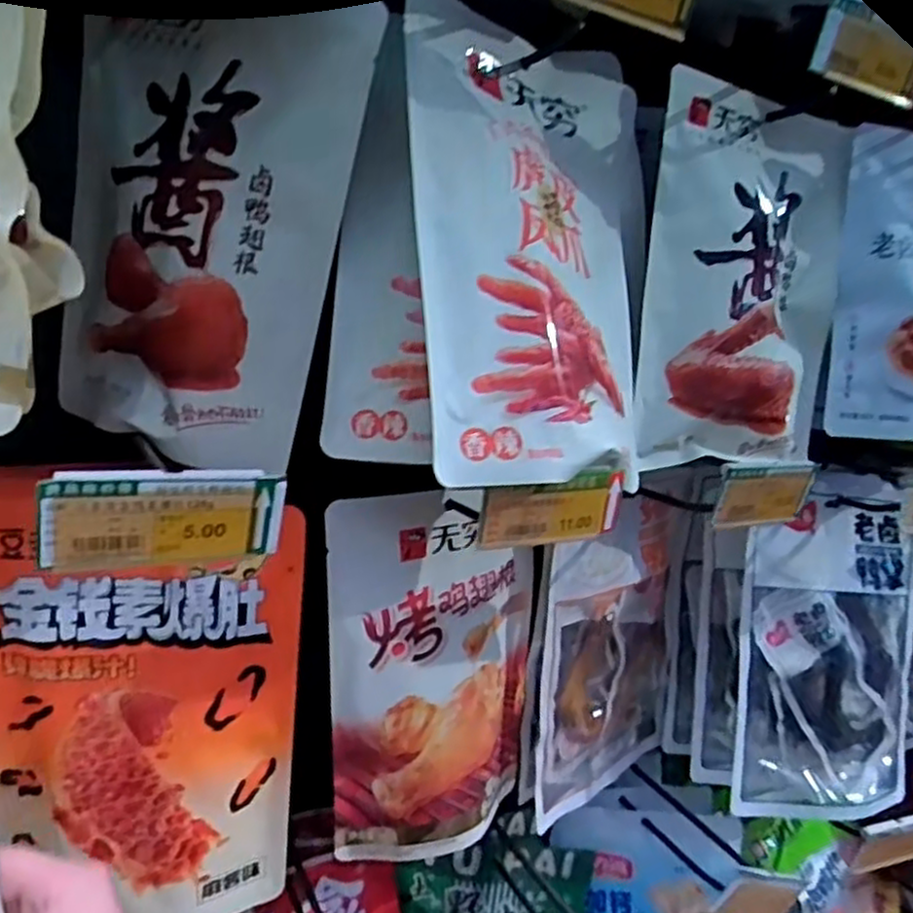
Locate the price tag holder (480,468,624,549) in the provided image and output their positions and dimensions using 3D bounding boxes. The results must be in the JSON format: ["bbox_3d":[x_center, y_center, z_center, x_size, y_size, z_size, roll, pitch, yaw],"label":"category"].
[{"bbox_3d":[0.051,0.028,0.392,0.085,0.038,0.008,-1,12,-30],"label":"price tag holder"}]

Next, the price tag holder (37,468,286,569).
[{"bbox_3d":[-0.118,0.025,0.303,0.091,0.039,0.009,-1,12,-30],"label":"price tag holder"}]

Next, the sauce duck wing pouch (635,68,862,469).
[{"bbox_3d":[0.200,-0.117,0.510,0.180,0.240,0.033,-2,13,-32],"label":"sauce duck wing pouch"}]

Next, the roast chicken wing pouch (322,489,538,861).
[{"bbox_3d":[-0.005,0.144,0.498,0.162,0.249,0.029,-8,13,-35],"label":"roast chicken wing pouch"}]

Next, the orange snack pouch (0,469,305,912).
[{"bbox_3d":[-0.177,0.141,0.405,0.167,0.235,0.027,4,11,-9],"label":"orange snack pouch"}]

